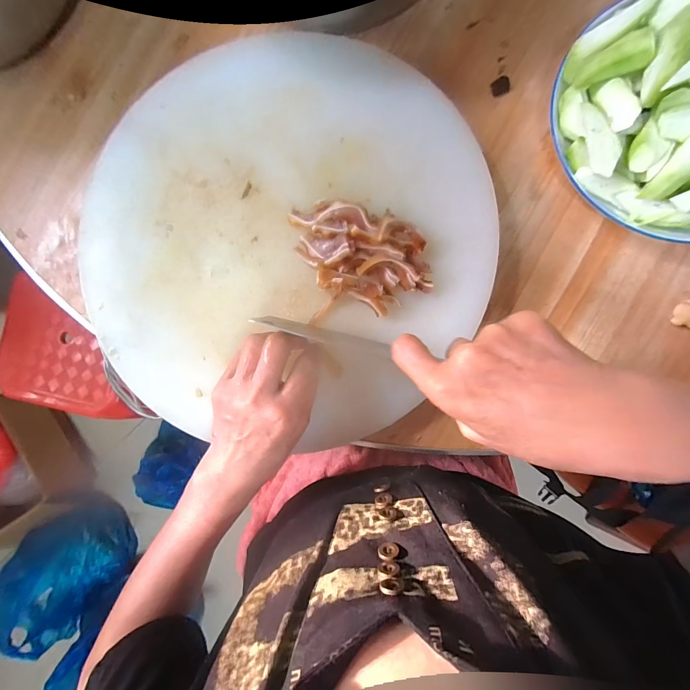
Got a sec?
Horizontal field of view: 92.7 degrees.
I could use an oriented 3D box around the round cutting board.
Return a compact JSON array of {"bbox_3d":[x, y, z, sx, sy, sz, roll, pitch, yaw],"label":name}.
[{"bbox_3d":[-0.075,-0.109,0.336,0.424,0.036,0.386,0,88,4],"label":"round cutting board"}]

